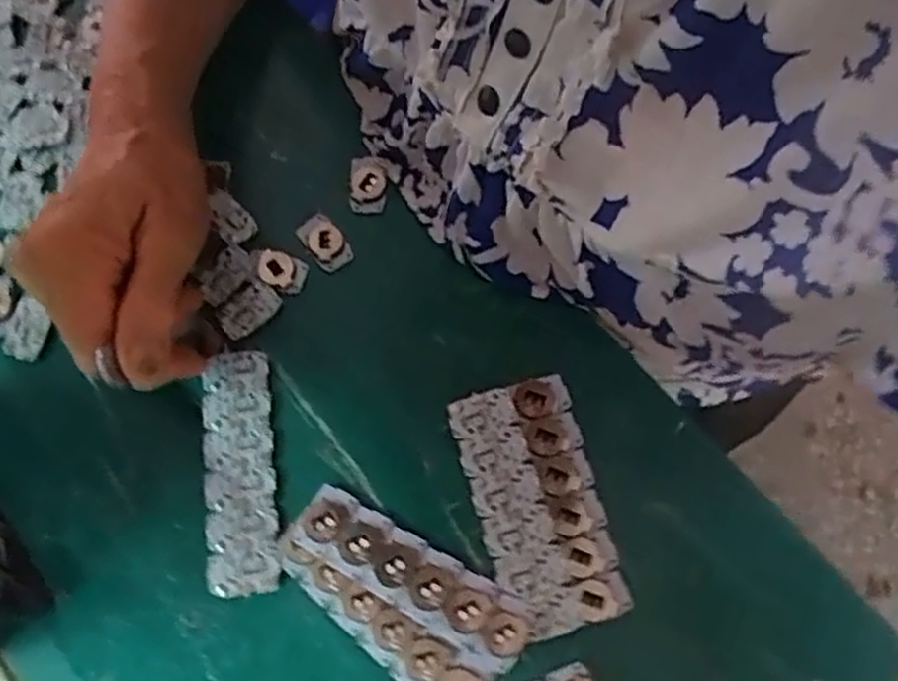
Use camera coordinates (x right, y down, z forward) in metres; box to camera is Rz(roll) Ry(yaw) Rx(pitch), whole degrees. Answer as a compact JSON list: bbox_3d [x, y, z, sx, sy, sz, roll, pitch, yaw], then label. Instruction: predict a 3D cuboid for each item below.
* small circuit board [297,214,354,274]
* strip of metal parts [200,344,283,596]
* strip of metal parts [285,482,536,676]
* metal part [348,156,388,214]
[{"bbox_3d":[-0.062,-0.049,0.380,0.018,0.005,0.029,-42,78,-9],"label":"small circuit board"},{"bbox_3d":[-0.095,0.058,0.348,0.031,0.007,0.109,-5,75,0],"label":"strip of metal parts"},{"bbox_3d":[-0.016,0.101,0.330,0.108,0.006,0.030,29,78,9],"label":"strip of metal parts"},{"bbox_3d":[-0.041,-0.079,0.387,0.019,0.005,0.027,-1,75,1],"label":"metal part"}]

